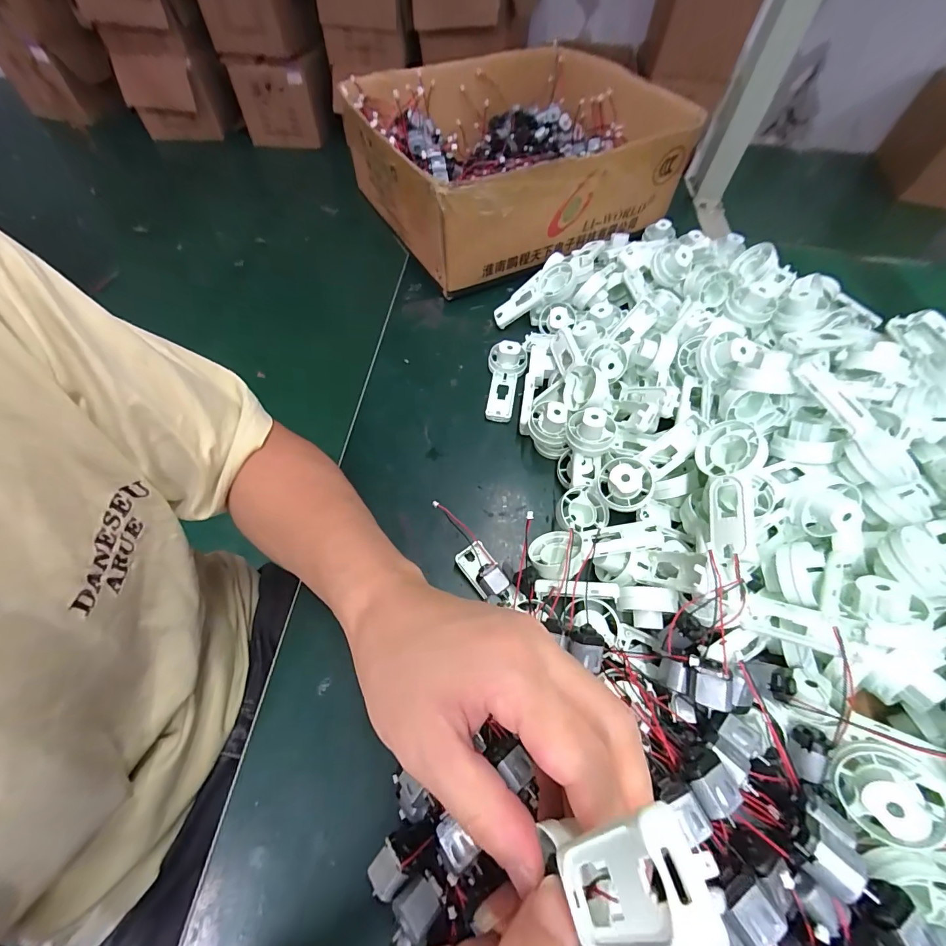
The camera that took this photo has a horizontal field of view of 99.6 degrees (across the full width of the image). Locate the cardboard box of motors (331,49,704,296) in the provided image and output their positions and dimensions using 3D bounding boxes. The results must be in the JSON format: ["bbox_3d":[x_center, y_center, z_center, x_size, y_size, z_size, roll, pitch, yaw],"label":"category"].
[{"bbox_3d":[0.056,-0.433,0.548,0.404,0.127,0.346,-25,63,-16],"label":"cardboard box of motors"}]

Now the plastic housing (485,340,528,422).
[{"bbox_3d":[0.032,-0.092,0.396,0.037,0.028,0.086,7,59,2],"label":"plastic housing"}]

